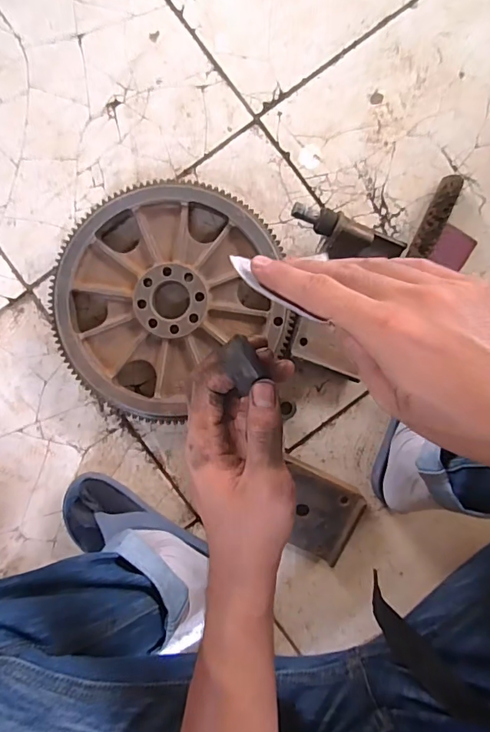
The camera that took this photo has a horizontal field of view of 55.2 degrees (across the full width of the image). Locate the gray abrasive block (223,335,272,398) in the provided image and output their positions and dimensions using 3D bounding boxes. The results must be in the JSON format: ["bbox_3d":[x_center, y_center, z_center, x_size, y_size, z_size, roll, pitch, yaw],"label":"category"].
[{"bbox_3d":[-0.002,-0.002,0.264,0.019,0.008,0.029,-25,91,1],"label":"gray abrasive block"}]

